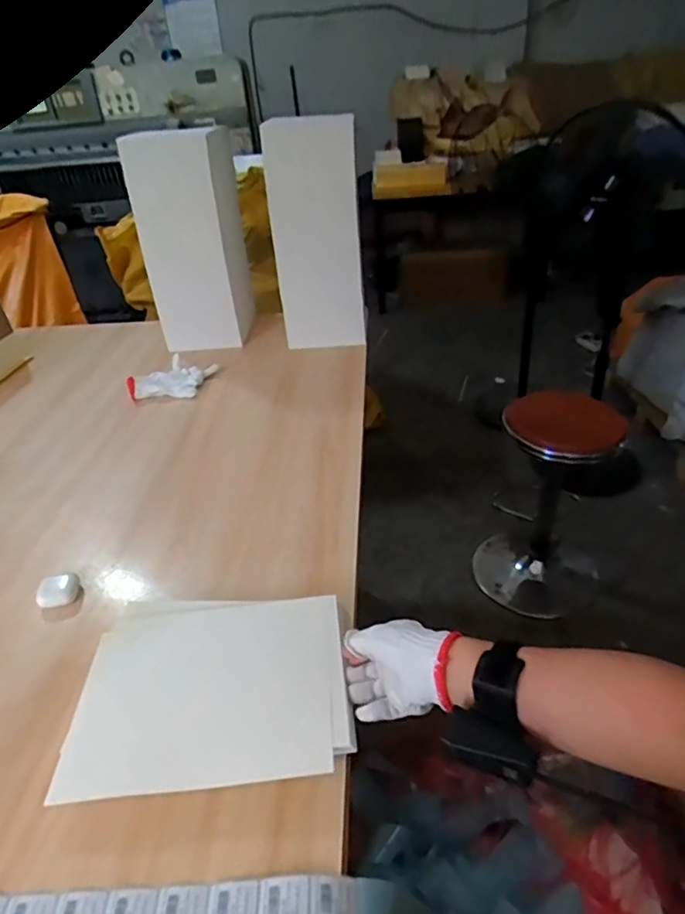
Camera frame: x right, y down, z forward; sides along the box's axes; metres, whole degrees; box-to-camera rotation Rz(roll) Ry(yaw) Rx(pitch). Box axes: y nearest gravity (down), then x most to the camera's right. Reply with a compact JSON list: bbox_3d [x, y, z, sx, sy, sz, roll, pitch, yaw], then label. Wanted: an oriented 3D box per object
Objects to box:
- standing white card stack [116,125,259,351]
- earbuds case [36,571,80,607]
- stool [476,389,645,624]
[{"bbox_3d":[-0.340,-0.498,1.330,0.205,0.450,0.197,-1,34,7],"label":"standing white card stack"},{"bbox_3d":[-0.375,0.179,0.752,0.051,0.022,0.051,-8,34,-3],"label":"earbuds case"},{"bbox_3d":[0.577,0.109,1.590,0.365,0.558,0.330,5,36,15],"label":"stool"}]

